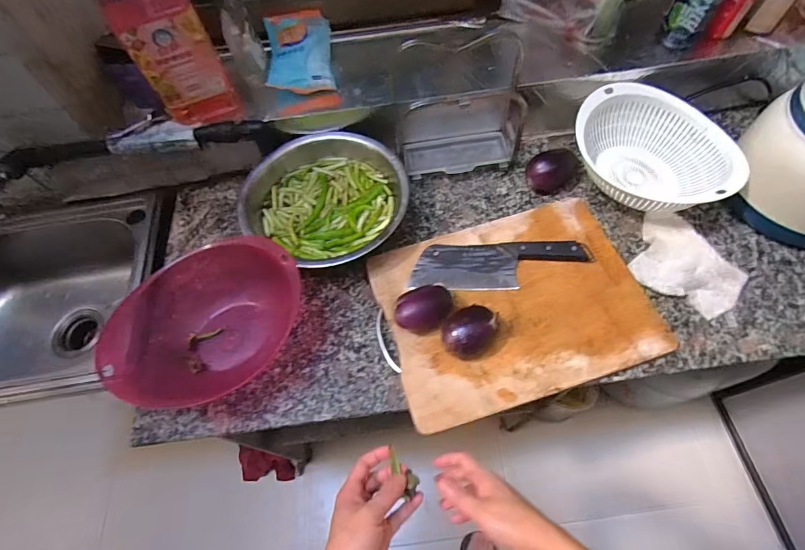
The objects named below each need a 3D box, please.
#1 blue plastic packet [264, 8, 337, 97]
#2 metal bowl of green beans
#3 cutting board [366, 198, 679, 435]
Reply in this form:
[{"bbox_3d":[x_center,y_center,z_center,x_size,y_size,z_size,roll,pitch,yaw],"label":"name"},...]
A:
[{"bbox_3d":[-0.184,-0.396,0.731,0.113,0.029,0.146,-6,84,5],"label":"blue plastic packet"},{"bbox_3d":[-0.130,-0.128,0.718,0.285,0.068,0.265,23,65,15],"label":"metal bowl of green beans"},{"bbox_3d":[0.172,0.036,0.637,0.393,0.030,0.293,-16,61,-6],"label":"cutting board"}]

